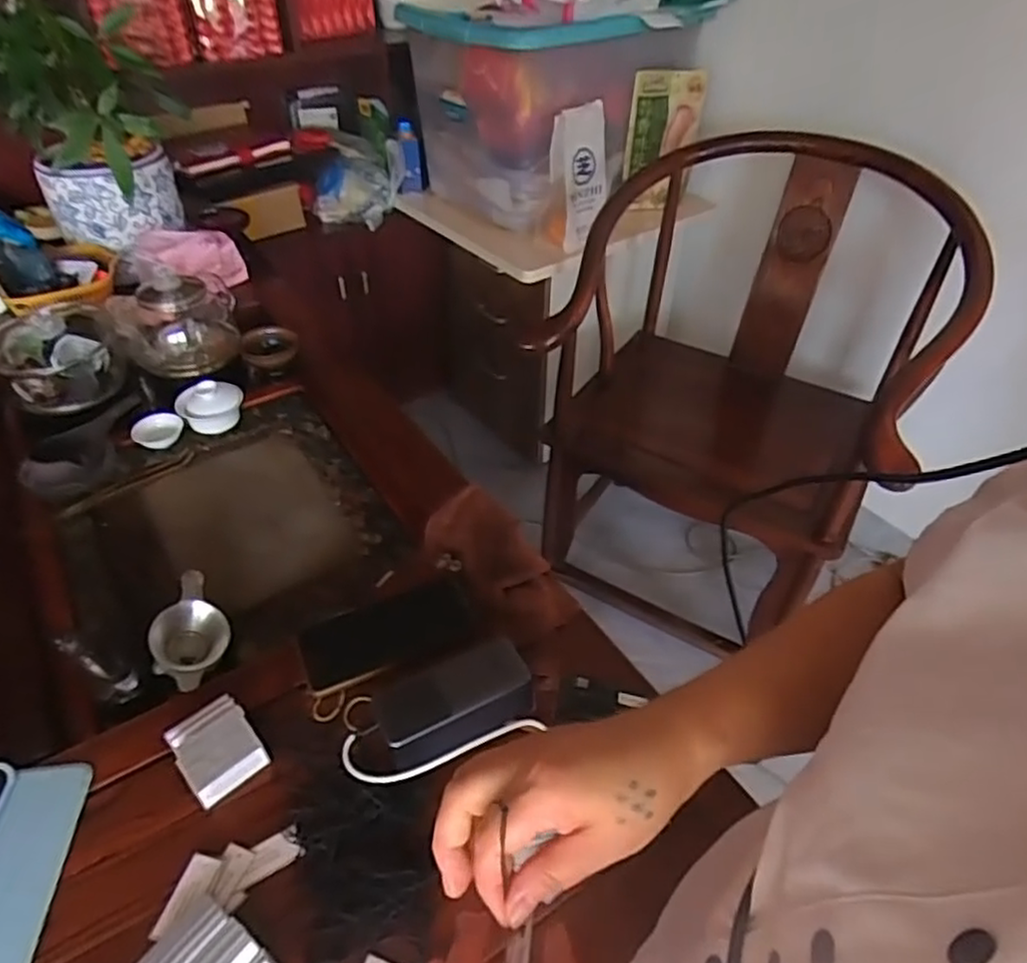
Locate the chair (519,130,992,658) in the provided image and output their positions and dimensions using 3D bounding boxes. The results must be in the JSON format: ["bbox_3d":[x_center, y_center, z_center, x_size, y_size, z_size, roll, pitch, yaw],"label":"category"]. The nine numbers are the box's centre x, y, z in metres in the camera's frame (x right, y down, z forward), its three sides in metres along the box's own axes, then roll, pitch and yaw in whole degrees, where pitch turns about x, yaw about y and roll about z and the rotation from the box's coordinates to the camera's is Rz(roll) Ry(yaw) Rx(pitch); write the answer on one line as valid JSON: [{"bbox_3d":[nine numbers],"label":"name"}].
[{"bbox_3d":[0.452,-0.196,1.444,0.694,0.825,0.690,25,47,23],"label":"chair"}]

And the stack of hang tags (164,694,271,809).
[{"bbox_3d":[-0.252,0.224,0.582,0.059,0.022,0.077,-30,51,-30],"label":"stack of hang tags"}]

